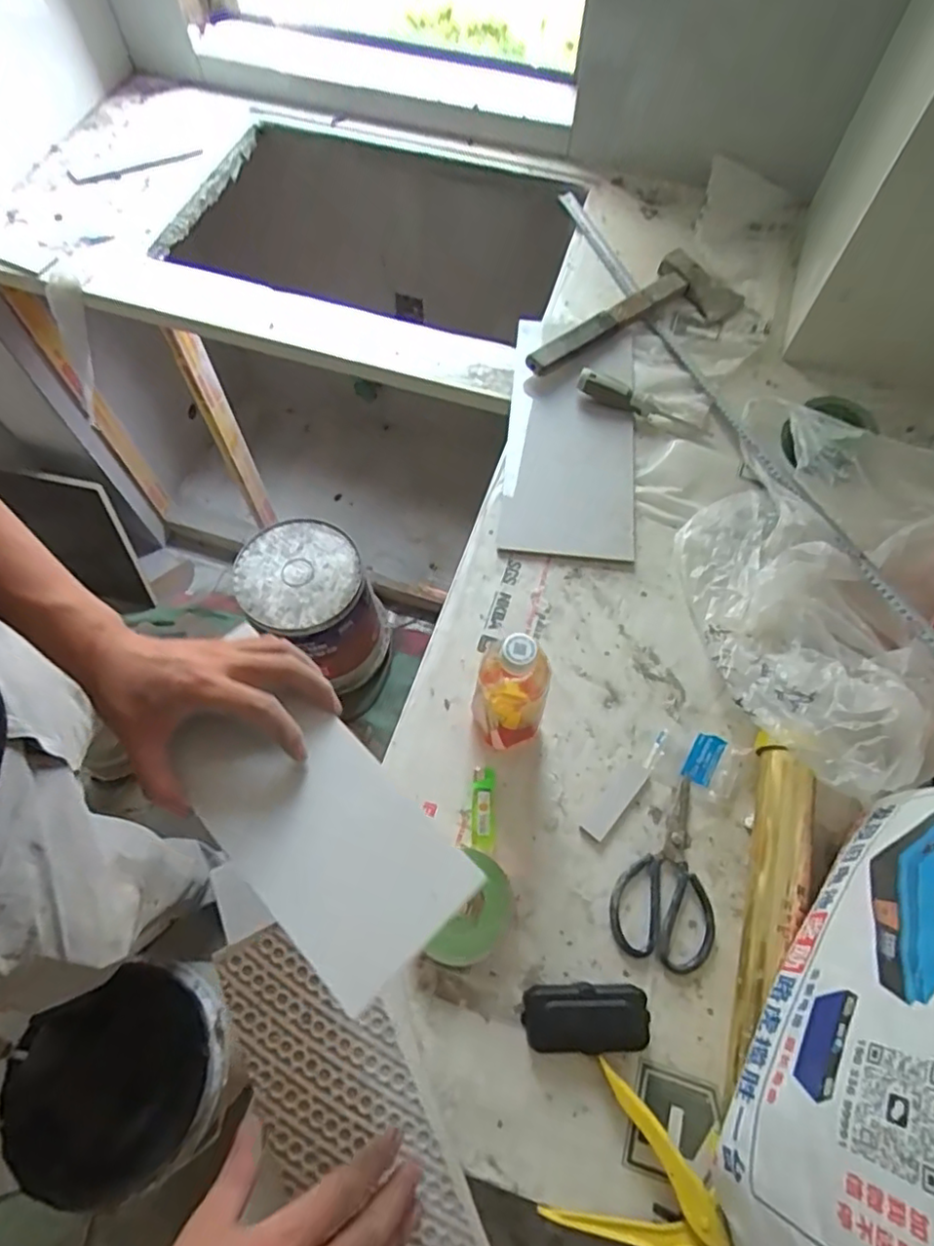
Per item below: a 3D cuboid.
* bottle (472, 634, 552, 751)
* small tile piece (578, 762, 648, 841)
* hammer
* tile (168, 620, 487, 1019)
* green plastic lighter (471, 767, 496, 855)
[{"bbox_3d":[0.041,0.073,0.597,0.066,0.185,0.059,3,66,1],"label":"bottle"},{"bbox_3d":[0.152,0.181,0.650,0.026,0.008,0.091,39,69,15],"label":"small tile piece"},{"bbox_3d":[0.244,-0.441,0.929,0.379,0.045,0.133,-36,71,-17],"label":"hammer"},{"bbox_3d":[-0.115,0.149,0.480,0.240,0.011,0.125,41,64,21],"label":"tile"},{"bbox_3d":[0.016,0.189,0.637,0.023,0.009,0.082,4,65,0],"label":"green plastic lighter"}]

